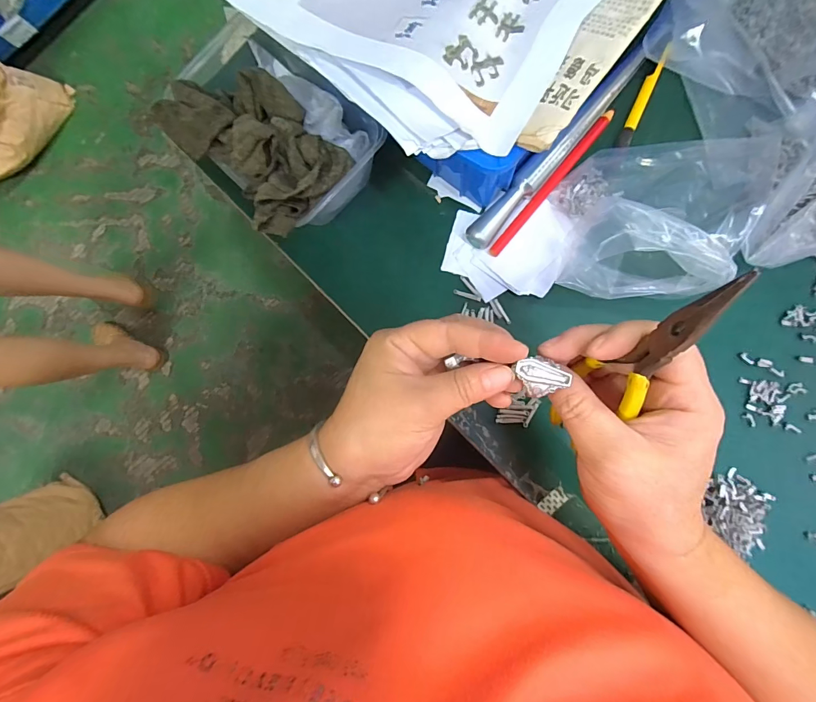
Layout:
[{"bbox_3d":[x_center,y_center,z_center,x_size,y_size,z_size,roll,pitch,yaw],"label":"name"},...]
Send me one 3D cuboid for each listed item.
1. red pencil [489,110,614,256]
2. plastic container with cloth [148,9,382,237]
[{"bbox_3d":[0.120,-0.140,0.322,0.012,0.009,0.153,39,90,8],"label":"red pencil"},{"bbox_3d":[-0.108,-0.174,0.310,0.166,0.074,0.117,41,90,8],"label":"plastic container with cloth"}]

